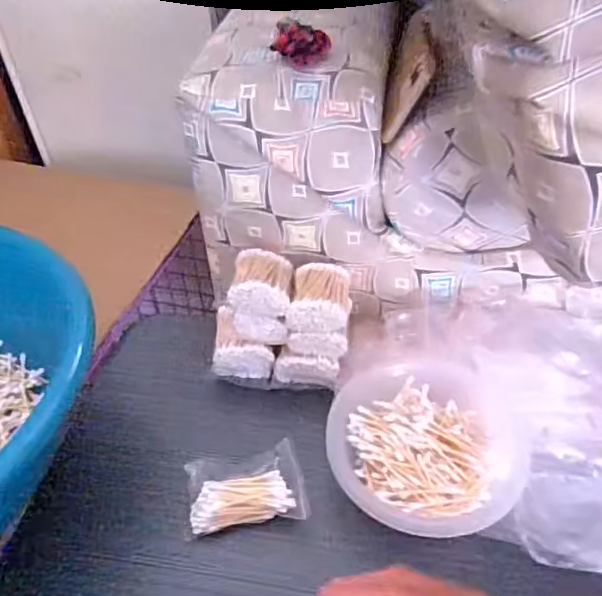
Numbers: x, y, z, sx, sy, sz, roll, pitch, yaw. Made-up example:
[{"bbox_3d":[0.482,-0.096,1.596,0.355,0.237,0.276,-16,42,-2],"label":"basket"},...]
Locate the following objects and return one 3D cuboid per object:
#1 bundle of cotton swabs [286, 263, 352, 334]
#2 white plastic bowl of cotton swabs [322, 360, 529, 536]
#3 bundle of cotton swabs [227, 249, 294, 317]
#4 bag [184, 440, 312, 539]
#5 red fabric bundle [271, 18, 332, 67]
[{"bbox_3d":[0.020,-0.002,0.586,0.059,0.036,0.075,3,43,6],"label":"bundle of cotton swabs"},{"bbox_3d":[0.114,0.132,0.527,0.171,0.044,0.161,-2,43,1],"label":"white plastic bowl of cotton swabs"},{"bbox_3d":[-0.039,-0.008,0.593,0.061,0.061,0.073,-1,43,2],"label":"bundle of cotton swabs"},{"bbox_3d":[-0.051,0.173,0.521,0.103,0.021,0.071,-9,44,-7],"label":"bag"},{"bbox_3d":[0.000,-0.227,0.510,0.044,0.028,0.036,12,45,15],"label":"red fabric bundle"}]

